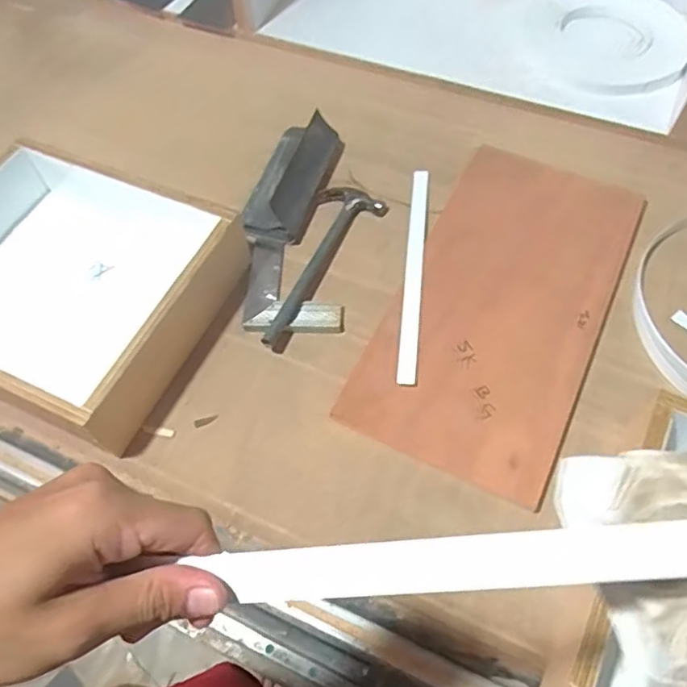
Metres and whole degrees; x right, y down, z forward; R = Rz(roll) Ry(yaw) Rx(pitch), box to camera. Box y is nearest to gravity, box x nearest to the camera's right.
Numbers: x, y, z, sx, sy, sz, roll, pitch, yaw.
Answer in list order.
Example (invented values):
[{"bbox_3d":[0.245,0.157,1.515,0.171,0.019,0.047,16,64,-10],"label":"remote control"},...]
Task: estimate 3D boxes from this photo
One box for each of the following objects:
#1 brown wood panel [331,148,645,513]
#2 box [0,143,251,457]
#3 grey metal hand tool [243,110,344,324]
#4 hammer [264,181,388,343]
[{"bbox_3d":[0.227,-0.063,0.860,0.263,0.022,0.521,24,67,11],"label":"brown wood panel"},{"bbox_3d":[-0.394,-0.092,0.844,0.411,0.120,0.341,23,63,15],"label":"box"},{"bbox_3d":[-0.103,-0.207,0.940,0.102,0.061,0.372,14,61,10],"label":"grey metal hand tool"},{"bbox_3d":[-0.055,-0.130,0.912,0.101,0.024,0.307,29,64,18],"label":"hammer"}]

